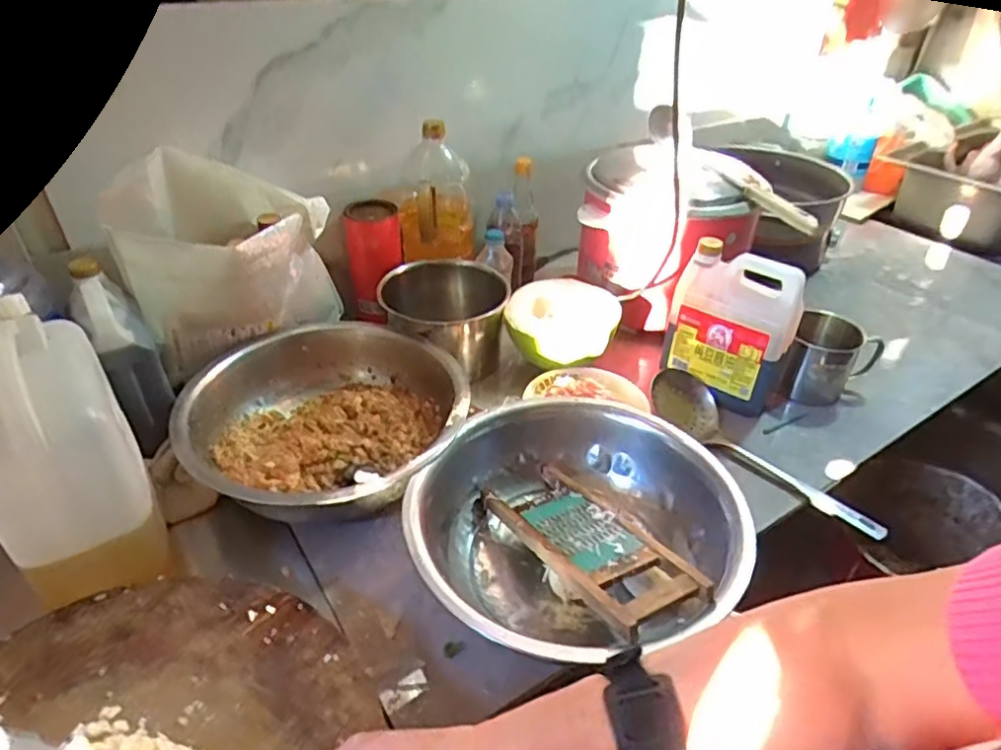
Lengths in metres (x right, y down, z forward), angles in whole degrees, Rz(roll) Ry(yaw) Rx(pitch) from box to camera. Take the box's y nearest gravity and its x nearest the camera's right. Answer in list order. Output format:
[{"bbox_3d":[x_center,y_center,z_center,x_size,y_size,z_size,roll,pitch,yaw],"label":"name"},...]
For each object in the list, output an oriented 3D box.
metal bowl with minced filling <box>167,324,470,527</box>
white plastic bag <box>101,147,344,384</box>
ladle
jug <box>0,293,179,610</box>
[{"bbox_3d":[-0.215,0.058,0.796,0.328,0.092,0.327,1,36,-1],"label":"metal bowl with minced filling"},{"bbox_3d":[-0.368,-0.168,0.868,0.155,0.246,0.238,19,40,22],"label":"white plastic bag"},{"bbox_3d":[0.343,0.092,0.828,0.327,0.047,0.093,31,45,34],"label":"ladle"},{"bbox_3d":[-0.421,0.066,0.601,0.114,0.225,0.185,-20,42,-27],"label":"jug"}]

